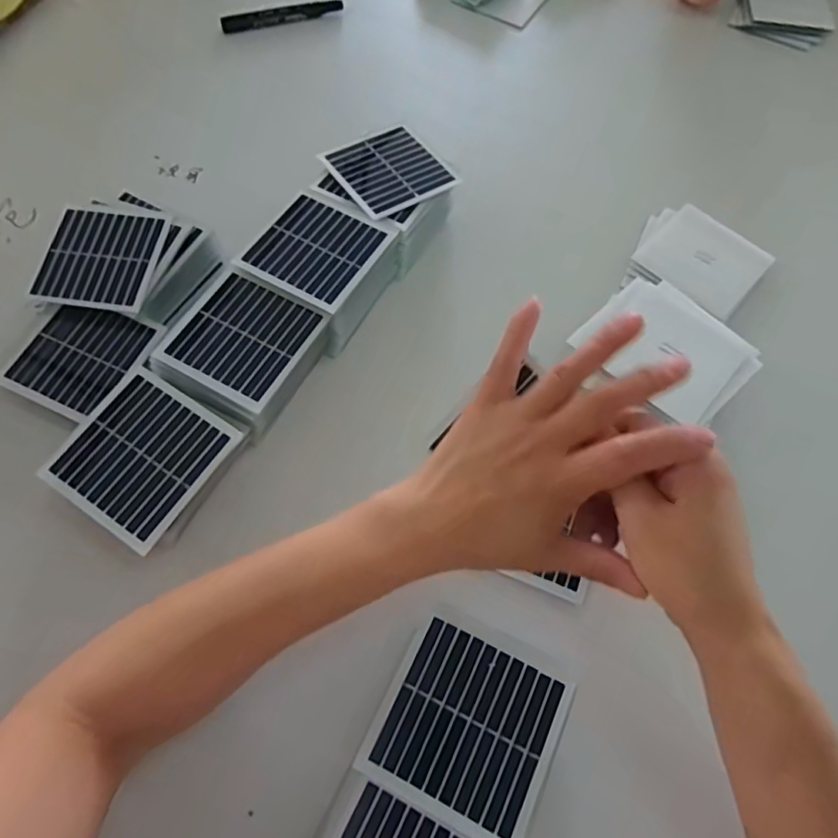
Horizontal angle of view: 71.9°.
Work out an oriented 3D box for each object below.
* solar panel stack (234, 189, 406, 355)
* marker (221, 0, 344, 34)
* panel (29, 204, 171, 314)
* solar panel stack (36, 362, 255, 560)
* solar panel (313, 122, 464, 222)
[{"bbox_3d":[-0.073,-0.118,0.450,0.092,0.046,0.094,32,68,12],"label":"solar panel stack"},{"bbox_3d":[-0.147,-0.440,0.628,0.134,0.015,0.013,-20,67,-11],"label":"marker"},{"bbox_3d":[-0.238,-0.125,0.438,0.082,0.006,0.088,8,70,1],"label":"panel"},{"bbox_3d":[-0.174,0.027,0.379,0.089,0.037,0.095,32,73,9],"label":"solar panel stack"},{"bbox_3d":[-0.024,-0.205,0.476,0.084,0.004,0.082,-34,71,-18],"label":"solar panel"}]

